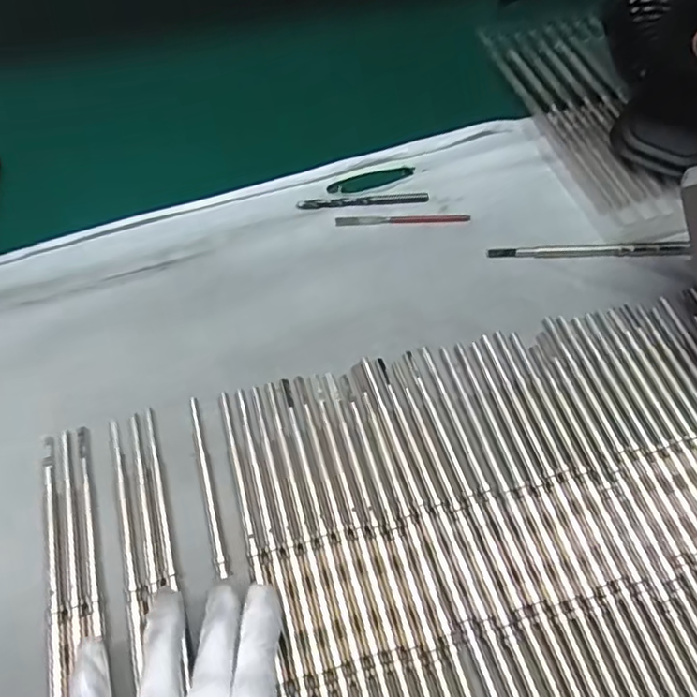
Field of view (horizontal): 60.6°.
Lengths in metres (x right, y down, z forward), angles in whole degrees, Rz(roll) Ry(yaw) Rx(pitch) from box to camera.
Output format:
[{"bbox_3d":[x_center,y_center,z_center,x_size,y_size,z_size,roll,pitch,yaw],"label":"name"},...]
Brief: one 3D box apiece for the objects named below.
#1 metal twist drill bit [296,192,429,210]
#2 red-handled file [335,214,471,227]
[{"bbox_3d":[0.013,-0.121,0.488,0.106,0.005,0.011,-6,60,-7],"label":"metal twist drill bit"},{"bbox_3d":[0.045,-0.105,0.481,0.108,0.004,0.009,-3,59,-5],"label":"red-handled file"}]

